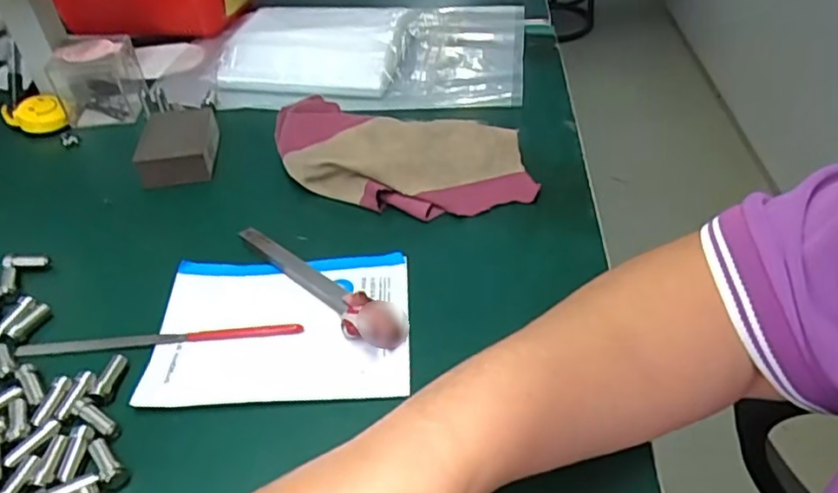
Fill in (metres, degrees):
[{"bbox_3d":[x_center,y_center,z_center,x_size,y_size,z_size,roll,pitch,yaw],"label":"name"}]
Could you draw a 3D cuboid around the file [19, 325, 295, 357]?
[{"bbox_3d":[-0.144,0.051,0.353,0.157,0.007,0.007,-4,41,-1],"label":"file"}]

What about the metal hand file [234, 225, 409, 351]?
[{"bbox_3d":[-0.064,0.021,0.369,0.137,0.019,0.024,28,50,31],"label":"metal hand file"}]

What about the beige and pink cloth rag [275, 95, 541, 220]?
[{"bbox_3d":[-0.015,-0.068,0.452,0.198,0.037,0.086,13,44,18],"label":"beige and pink cloth rag"}]

